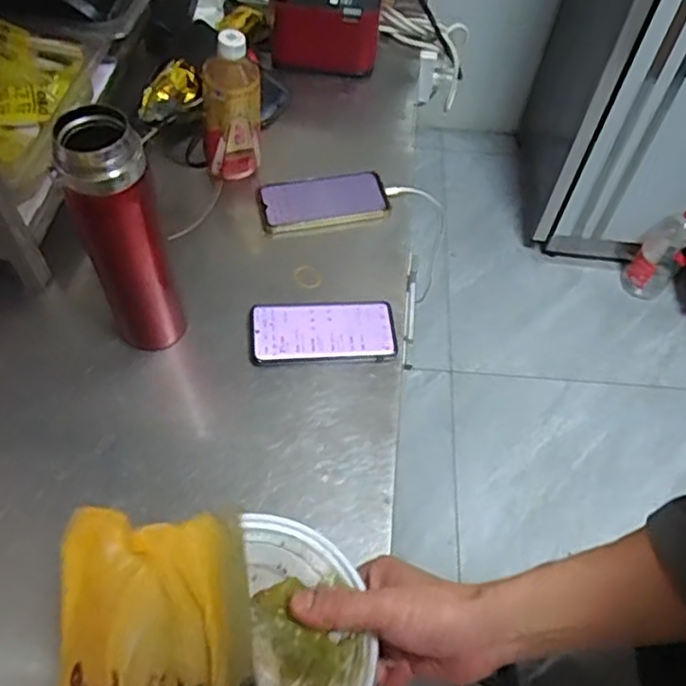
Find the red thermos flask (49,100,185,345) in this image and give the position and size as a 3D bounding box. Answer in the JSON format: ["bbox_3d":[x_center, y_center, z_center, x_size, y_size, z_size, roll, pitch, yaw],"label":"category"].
[{"bbox_3d":[-0.201,-0.091,0.618,0.073,0.260,0.063,-20,61,-15],"label":"red thermos flask"}]

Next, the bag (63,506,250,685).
[{"bbox_3d":[-0.123,0.234,0.426,0.132,0.126,0.247,-4,59,-5],"label":"bag"}]

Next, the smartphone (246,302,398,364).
[{"bbox_3d":[-0.023,-0.014,0.725,0.158,0.011,0.078,-3,59,-5],"label":"smartphone"}]

